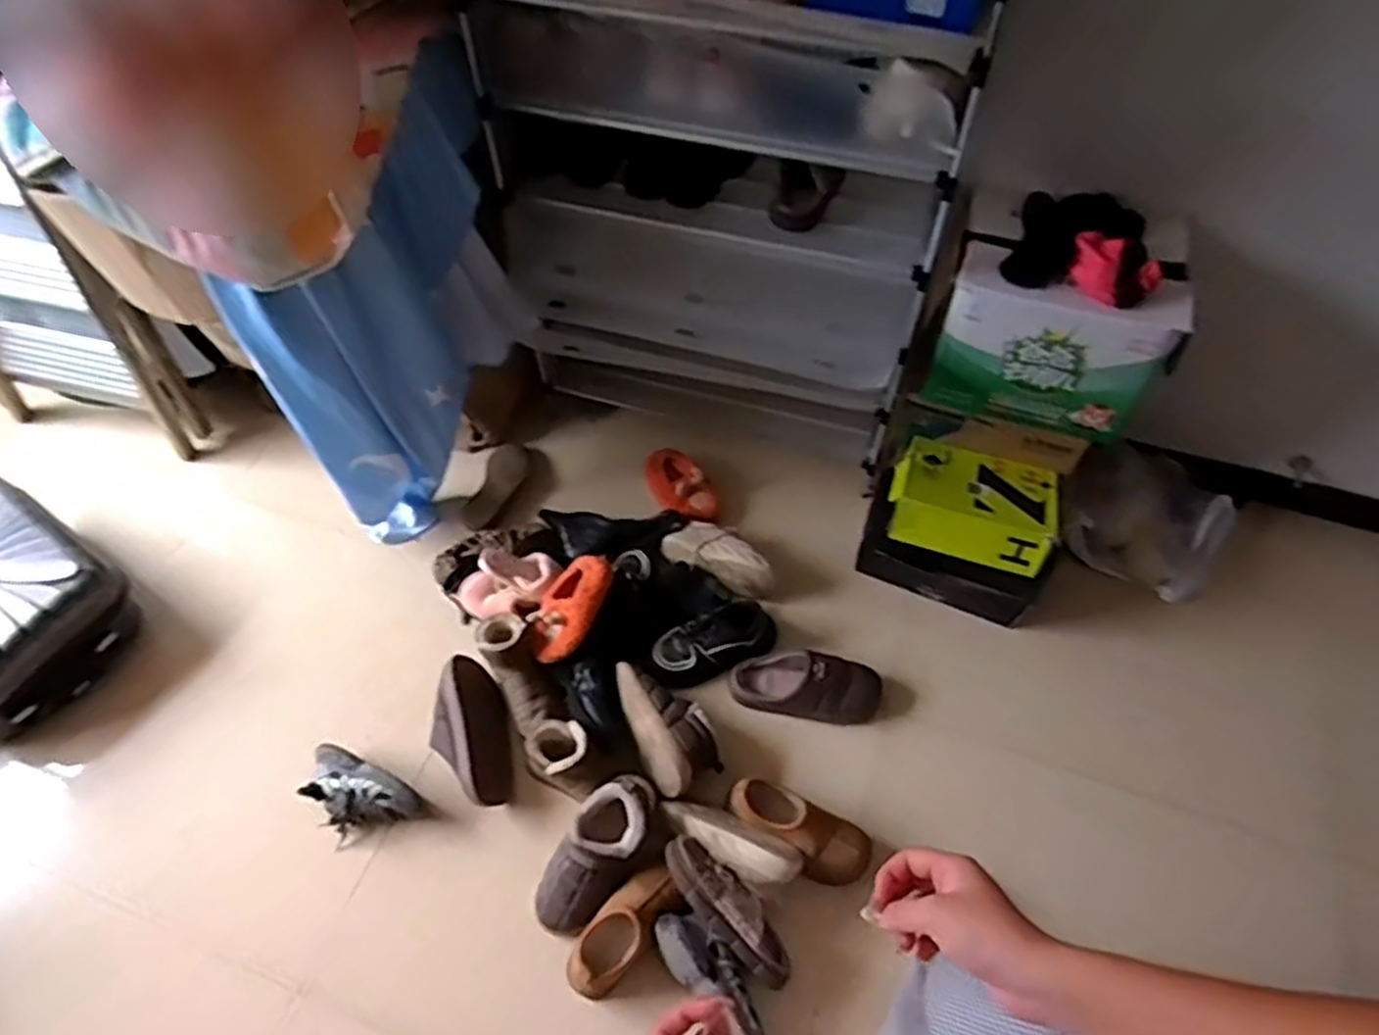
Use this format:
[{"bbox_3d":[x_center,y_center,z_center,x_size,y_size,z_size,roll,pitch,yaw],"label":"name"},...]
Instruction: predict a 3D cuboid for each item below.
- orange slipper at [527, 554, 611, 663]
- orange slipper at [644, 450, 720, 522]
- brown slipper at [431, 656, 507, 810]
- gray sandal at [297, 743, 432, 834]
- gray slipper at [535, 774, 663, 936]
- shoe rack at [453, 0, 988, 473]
[{"bbox_3d":[-0.234,0.179,1.548,0.126,0.065,0.232,23,74,28],"label":"orange slipper"},{"bbox_3d":[-0.021,-0.076,1.833,0.120,0.089,0.224,-27,41,-16],"label":"orange slipper"},{"bbox_3d":[-0.414,0.404,1.476,0.143,0.088,0.290,-10,55,-5],"label":"brown slipper"},{"bbox_3d":[-0.603,0.511,1.418,0.238,0.076,0.128,23,58,17],"label":"gray sandal"},{"bbox_3d":[-0.155,0.570,1.308,0.127,0.110,0.261,33,82,22],"label":"gray slipper"},{"bbox_3d":[0.035,-0.510,1.512,0.818,0.943,0.256,12,56,10],"label":"shoe rack"}]

